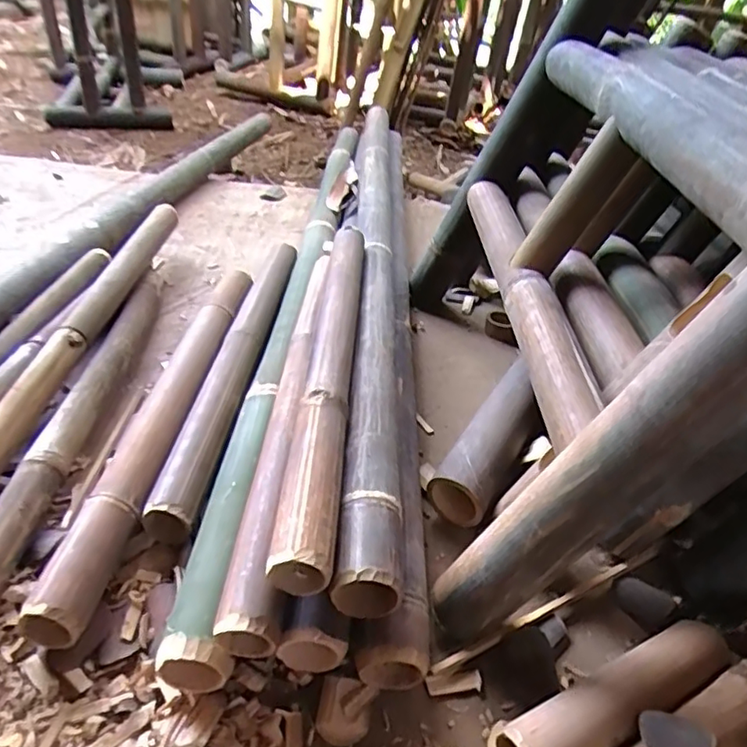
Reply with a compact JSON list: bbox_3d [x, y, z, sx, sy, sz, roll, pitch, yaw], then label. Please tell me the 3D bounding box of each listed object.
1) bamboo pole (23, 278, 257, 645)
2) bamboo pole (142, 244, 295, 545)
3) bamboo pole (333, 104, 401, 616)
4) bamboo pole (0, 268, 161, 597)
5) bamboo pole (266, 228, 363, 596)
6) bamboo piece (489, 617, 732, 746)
[{"bbox_3d":[-0.266,0.045,0.757,0.063,0.059,0.626,6,39,1],"label":"bamboo pole"},{"bbox_3d":[-0.193,-0.030,0.848,0.065,0.047,0.624,7,39,2],"label":"bamboo pole"},{"bbox_3d":[0.001,-0.210,1.010,0.065,0.064,1.312,3,39,-2],"label":"bamboo pole"},{"bbox_3d":[-0.382,0.025,0.771,0.059,0.058,0.618,4,39,-1],"label":"bamboo pole"},{"bbox_3d":[-0.051,-0.022,0.721,0.066,0.057,0.617,5,39,0],"label":"bamboo pole"},{"bbox_3d":[0.223,0.296,0.525,0.248,0.050,0.056,-15,43,-23],"label":"bamboo piece"}]

